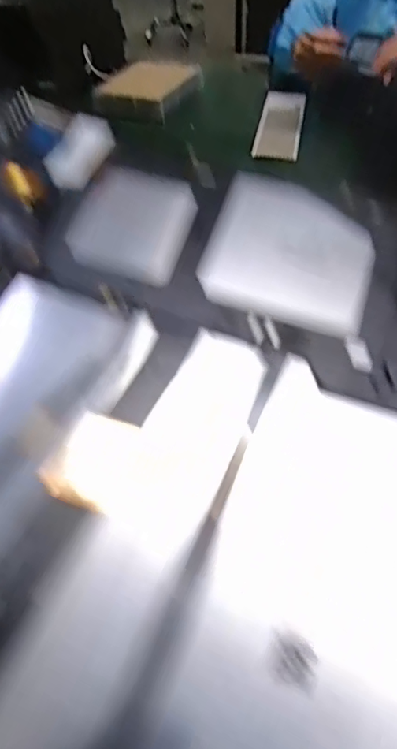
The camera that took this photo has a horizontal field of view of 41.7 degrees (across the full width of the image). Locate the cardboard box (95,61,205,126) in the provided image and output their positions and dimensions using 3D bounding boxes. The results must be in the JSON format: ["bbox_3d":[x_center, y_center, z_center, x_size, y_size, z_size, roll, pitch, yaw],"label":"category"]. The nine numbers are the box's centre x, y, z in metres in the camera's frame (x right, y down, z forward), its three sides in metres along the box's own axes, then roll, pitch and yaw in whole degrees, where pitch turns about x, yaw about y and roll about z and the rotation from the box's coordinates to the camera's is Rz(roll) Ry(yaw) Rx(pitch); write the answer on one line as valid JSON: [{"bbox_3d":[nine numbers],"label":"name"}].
[{"bbox_3d":[-0.108,-0.630,1.147,0.177,0.057,0.213,13,48,15],"label":"cardboard box"}]

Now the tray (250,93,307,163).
[{"bbox_3d":[0.169,-0.512,1.075,0.090,0.027,0.257,7,47,10],"label":"tray"}]

